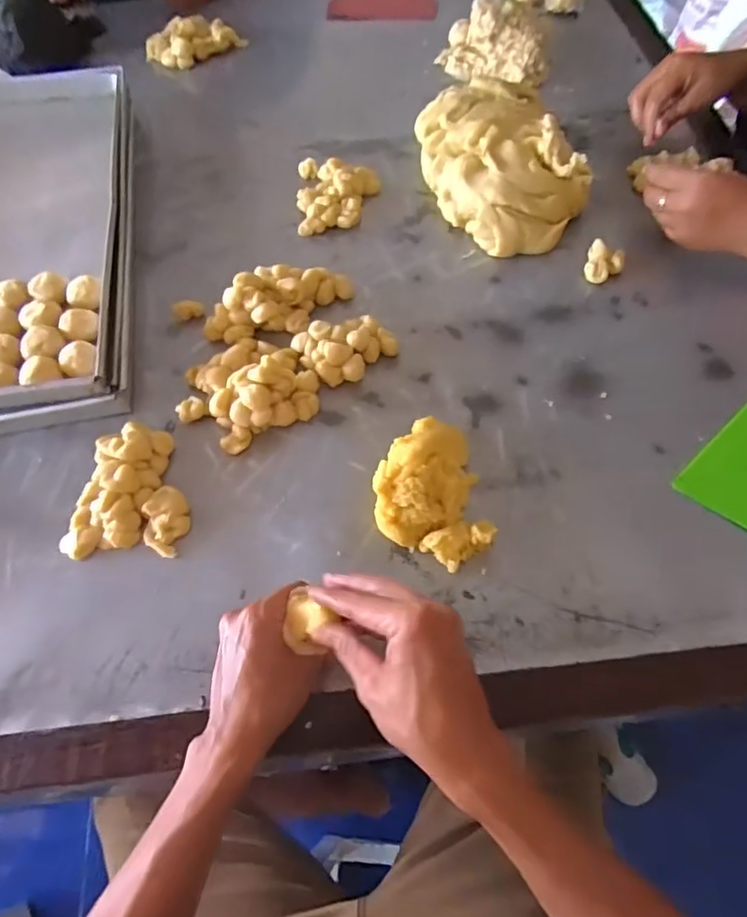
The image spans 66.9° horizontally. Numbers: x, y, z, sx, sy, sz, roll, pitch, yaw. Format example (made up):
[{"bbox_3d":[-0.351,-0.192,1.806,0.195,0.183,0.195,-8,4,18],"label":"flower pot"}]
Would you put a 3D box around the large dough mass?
[{"bbox_3d":[0.146,-0.348,0.664,0.154,0.066,0.242,-14,62,-5],"label":"large dough mass"}]

